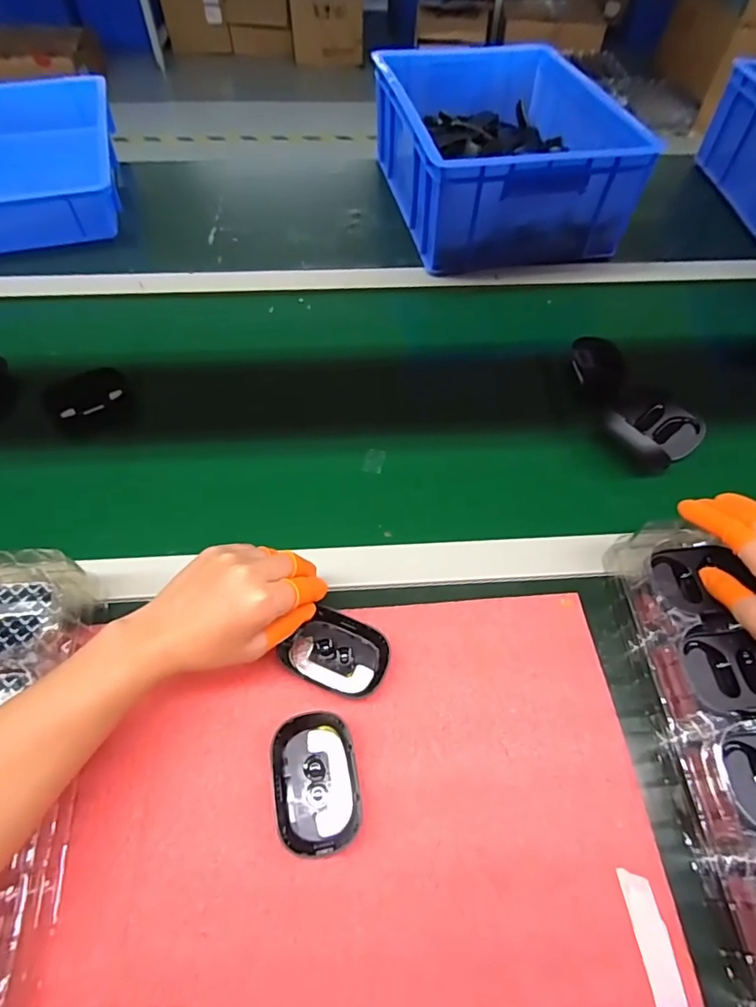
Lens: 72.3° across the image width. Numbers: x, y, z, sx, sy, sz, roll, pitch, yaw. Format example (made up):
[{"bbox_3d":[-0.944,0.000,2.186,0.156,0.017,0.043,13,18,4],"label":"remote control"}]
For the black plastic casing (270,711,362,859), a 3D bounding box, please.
[{"bbox_3d":[-0.044,0.199,0.372,0.058,0.016,0.088,-10,57,-7],"label":"black plastic casing"}]

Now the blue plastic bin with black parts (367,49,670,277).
[{"bbox_3d":[0.175,-0.539,0.787,0.298,0.139,0.392,-10,57,-7],"label":"blue plastic bin with black parts"}]

